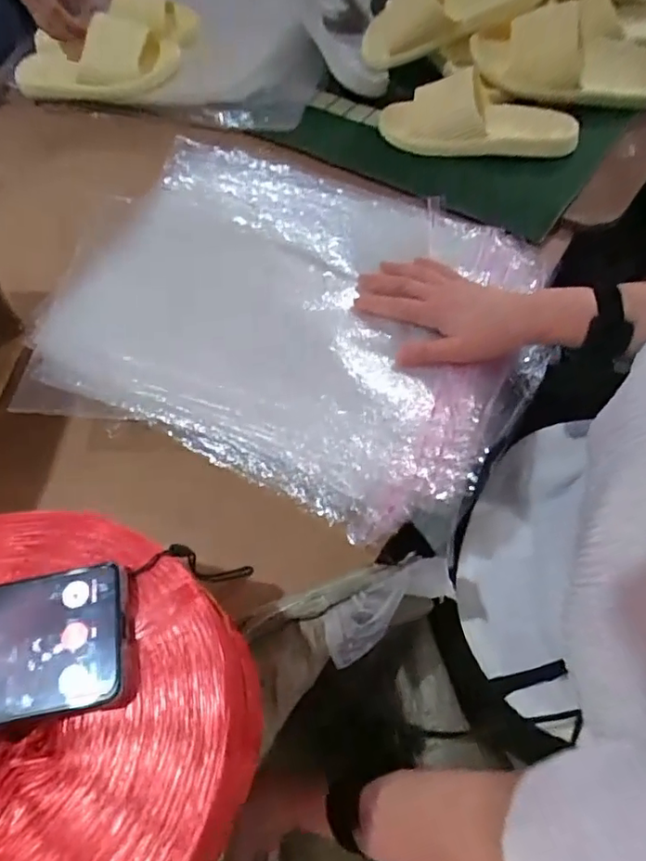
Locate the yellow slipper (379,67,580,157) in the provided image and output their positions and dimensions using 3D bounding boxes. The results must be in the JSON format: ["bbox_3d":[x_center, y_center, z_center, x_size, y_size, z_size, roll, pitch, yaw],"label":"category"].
[{"bbox_3d":[0.201,-0.412,0.717,0.251,0.062,0.092,14,62,12],"label":"yellow slipper"}]

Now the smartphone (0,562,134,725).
[{"bbox_3d":[-0.191,0.125,0.306,0.165,0.017,0.075,-11,60,-2],"label":"smartphone"}]

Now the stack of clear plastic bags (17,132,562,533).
[{"bbox_3d":[-0.024,-0.121,0.559,0.449,0.038,0.391,16,59,8],"label":"stack of clear plastic bags"}]

